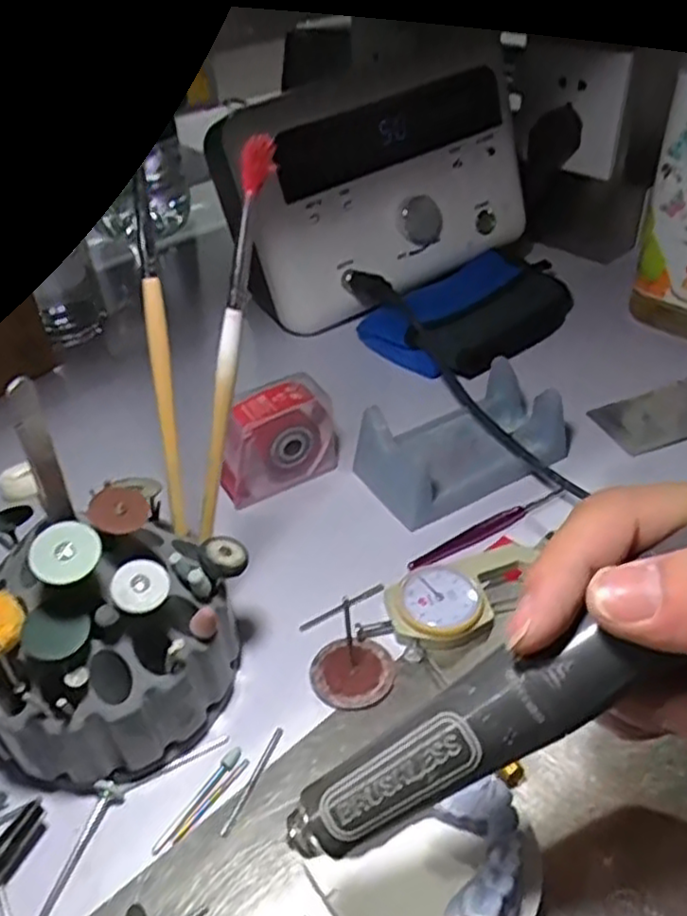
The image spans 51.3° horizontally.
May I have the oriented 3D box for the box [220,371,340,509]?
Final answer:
[{"bbox_3d":[-0.037,-0.010,0.388,0.065,0.054,0.028,-19,42,-16],"label":"box"}]

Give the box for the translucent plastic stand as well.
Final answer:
[{"bbox_3d":[0.065,-0.012,0.390,0.110,0.037,0.067,-21,42,-17],"label":"translucent plastic stand"}]

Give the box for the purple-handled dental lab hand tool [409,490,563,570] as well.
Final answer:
[{"bbox_3d":[0.072,0.035,0.356,0.092,0.005,0.008,-23,43,-20],"label":"purple-handled dental lab hand tool"}]

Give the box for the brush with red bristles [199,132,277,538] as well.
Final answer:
[{"bbox_3d":[-0.040,-0.034,0.252,0.007,0.148,0.008,-10,35,-38],"label":"brush with red bristles"}]

